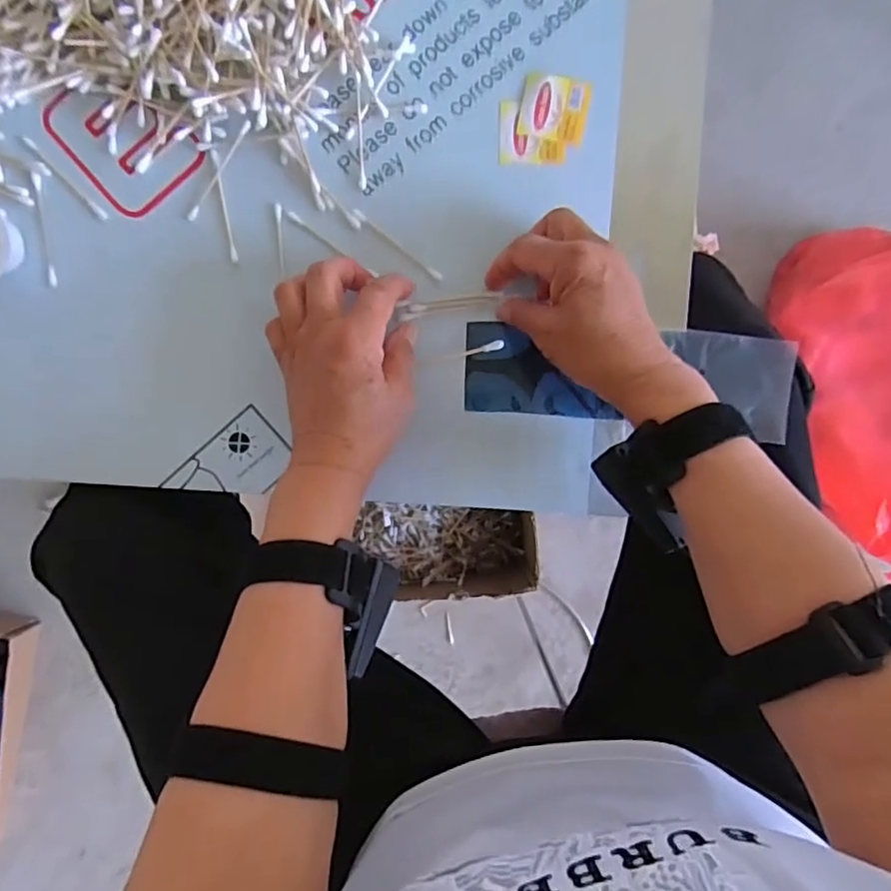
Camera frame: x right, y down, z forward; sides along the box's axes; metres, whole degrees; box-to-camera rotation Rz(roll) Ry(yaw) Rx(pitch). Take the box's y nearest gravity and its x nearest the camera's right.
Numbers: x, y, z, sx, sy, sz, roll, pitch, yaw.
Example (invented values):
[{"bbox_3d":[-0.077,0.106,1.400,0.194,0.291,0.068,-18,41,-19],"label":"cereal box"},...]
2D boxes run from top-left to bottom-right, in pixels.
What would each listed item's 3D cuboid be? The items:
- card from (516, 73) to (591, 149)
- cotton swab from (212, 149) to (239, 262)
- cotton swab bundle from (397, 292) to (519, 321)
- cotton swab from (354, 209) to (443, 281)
[{"bbox_3d":[0.072,-0.222,0.402,0.044,0.004,0.039,10,97,-1],"label":"card"},{"bbox_3d":[-0.145,-0.156,0.399,0.005,0.004,0.072,-10,98,-3],"label":"cotton swab"},{"bbox_3d":[0.008,-0.094,0.403,0.078,0.005,0.009,-11,98,-3],"label":"cotton swab bundle"},{"bbox_3d":[-0.031,-0.132,0.403,0.071,0.004,0.006,37,93,-8],"label":"cotton swab"}]

